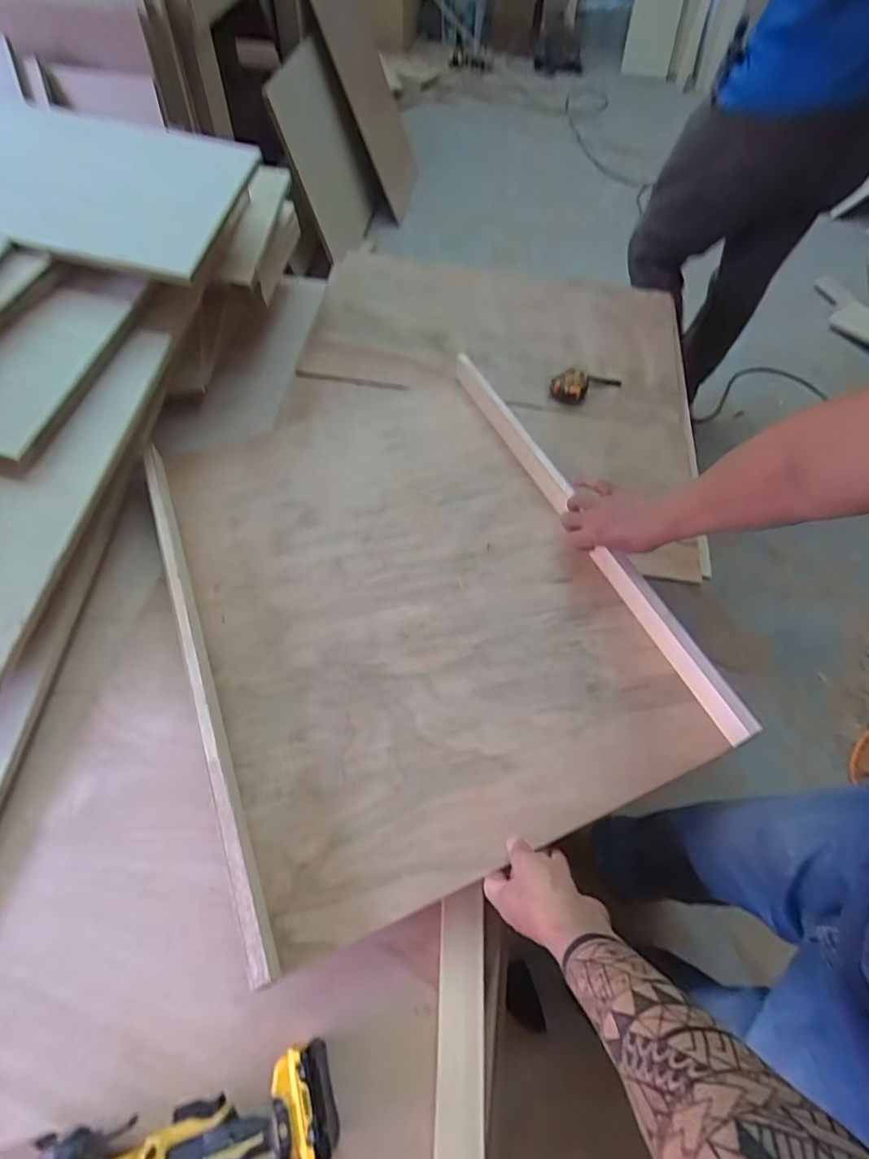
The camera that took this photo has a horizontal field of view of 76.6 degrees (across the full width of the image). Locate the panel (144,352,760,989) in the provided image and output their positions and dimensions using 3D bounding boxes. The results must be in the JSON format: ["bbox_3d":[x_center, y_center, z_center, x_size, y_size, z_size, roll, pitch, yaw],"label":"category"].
[{"bbox_3d":[-0.057,-0.028,0.793,0.584,0.059,0.806,-20,58,-13],"label":"panel"}]

